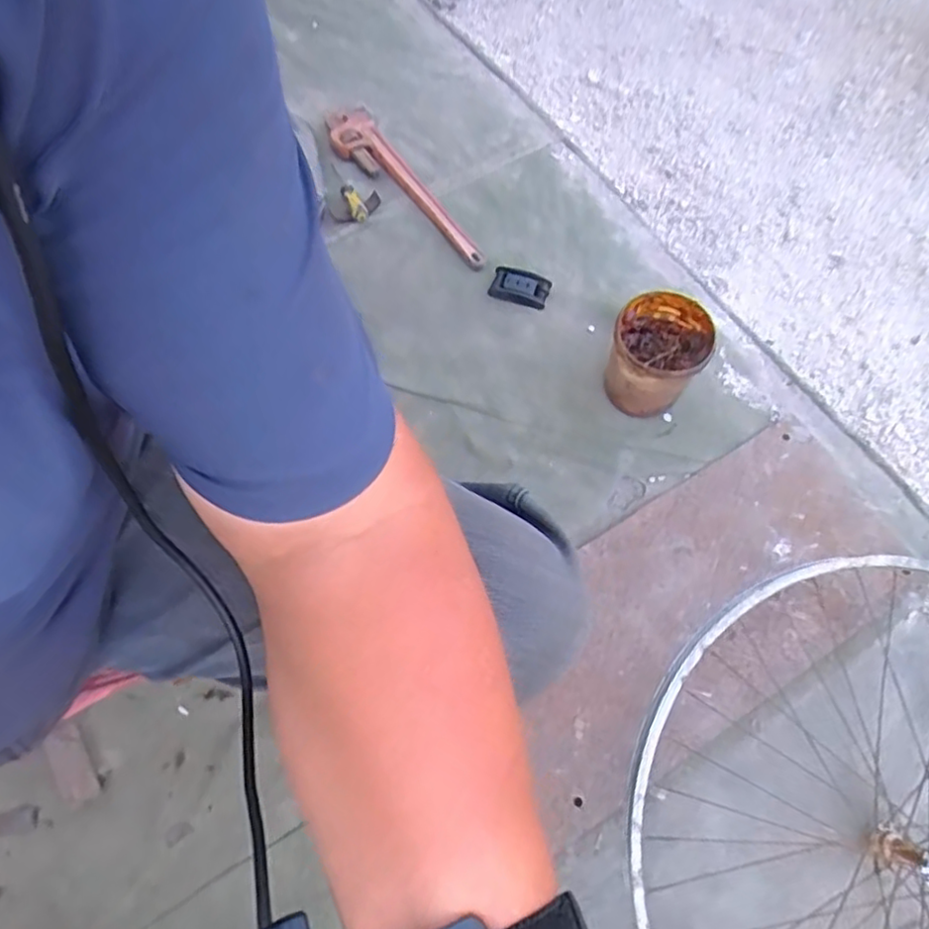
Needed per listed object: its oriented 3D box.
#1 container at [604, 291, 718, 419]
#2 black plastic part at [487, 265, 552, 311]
[{"bbox_3d":[0.252,-0.144,0.872,0.121,0.122,0.133,31,71,11],"label":"container"},{"bbox_3d":[0.084,-0.270,0.990,0.089,0.029,0.045,23,69,8],"label":"black plastic part"}]

